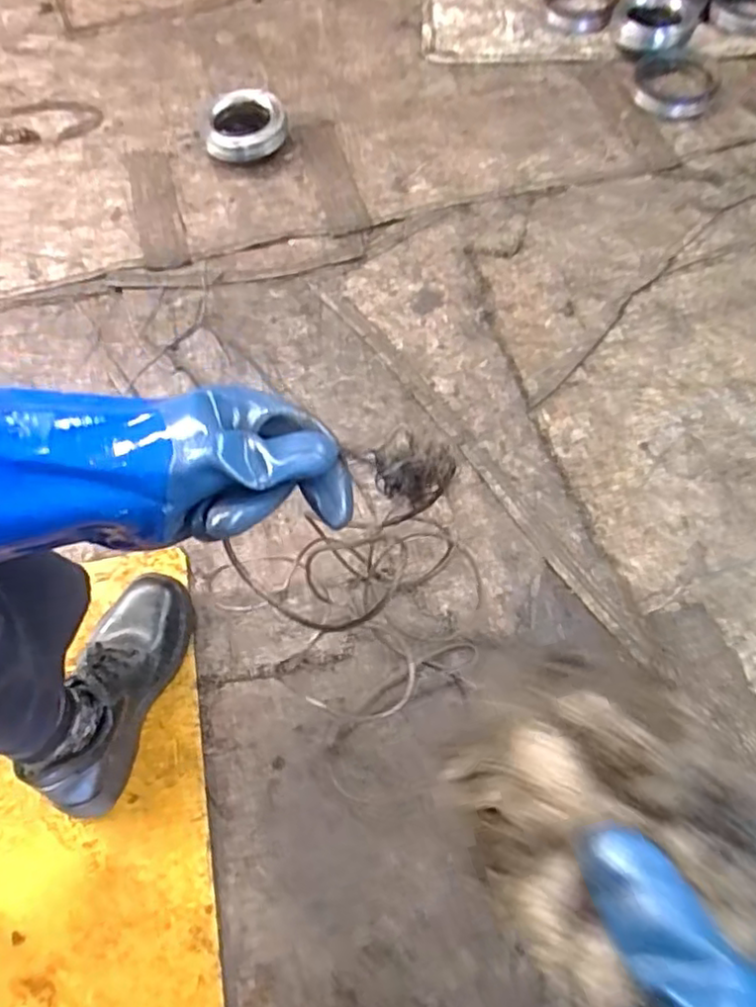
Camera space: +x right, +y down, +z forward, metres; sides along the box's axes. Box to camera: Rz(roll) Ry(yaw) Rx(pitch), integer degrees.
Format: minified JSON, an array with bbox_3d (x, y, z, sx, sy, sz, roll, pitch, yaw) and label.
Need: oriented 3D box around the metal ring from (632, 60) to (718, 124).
[{"bbox_3d":[0.553,-0.773,1.209,0.145,0.025,0.141,-1,66,3],"label":"metal ring"}]

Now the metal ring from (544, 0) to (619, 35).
[{"bbox_3d":[0.413,-1.033,1.337,0.149,0.040,0.149,-1,65,3],"label":"metal ring"}]

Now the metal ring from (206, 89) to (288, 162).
[{"bbox_3d":[-0.243,-0.697,1.190,0.150,0.067,0.150,-1,66,3],"label":"metal ring"}]

